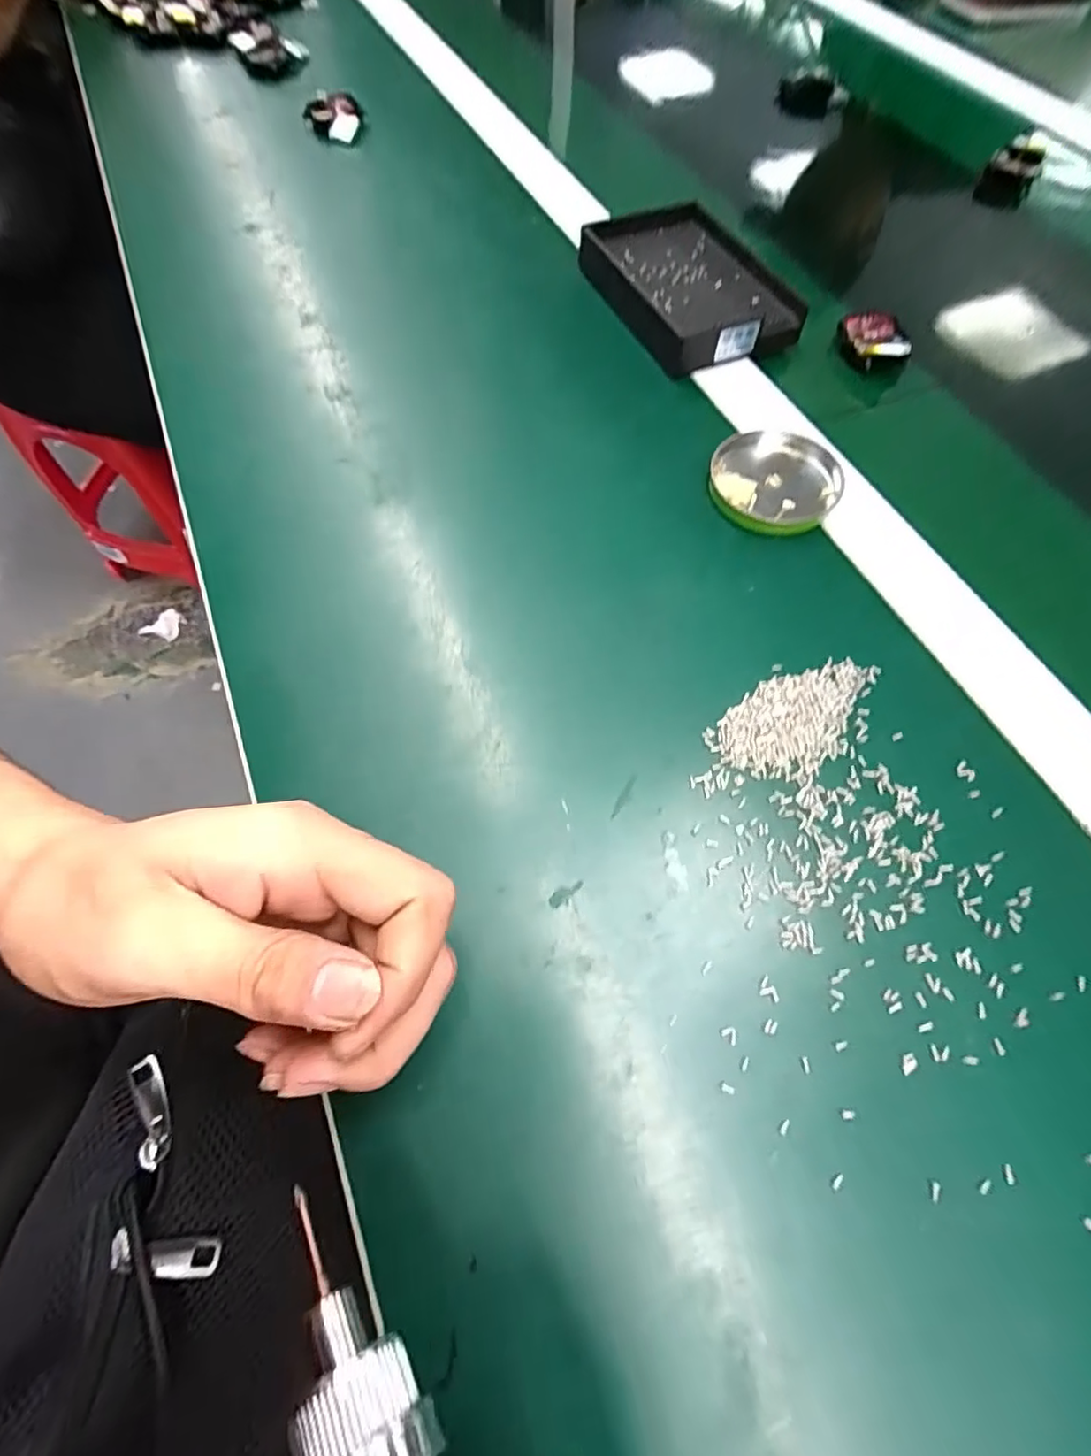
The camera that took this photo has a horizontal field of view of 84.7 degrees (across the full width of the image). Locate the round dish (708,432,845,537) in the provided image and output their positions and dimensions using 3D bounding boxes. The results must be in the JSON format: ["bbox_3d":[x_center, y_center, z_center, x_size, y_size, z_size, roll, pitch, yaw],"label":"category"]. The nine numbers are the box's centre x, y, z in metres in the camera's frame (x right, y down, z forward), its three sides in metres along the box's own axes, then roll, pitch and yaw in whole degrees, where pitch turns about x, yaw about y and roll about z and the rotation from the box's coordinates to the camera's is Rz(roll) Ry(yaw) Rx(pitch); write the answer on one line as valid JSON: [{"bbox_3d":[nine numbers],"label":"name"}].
[{"bbox_3d":[0.120,-0.130,0.314,0.065,0.011,0.064,0,64,0],"label":"round dish"}]

